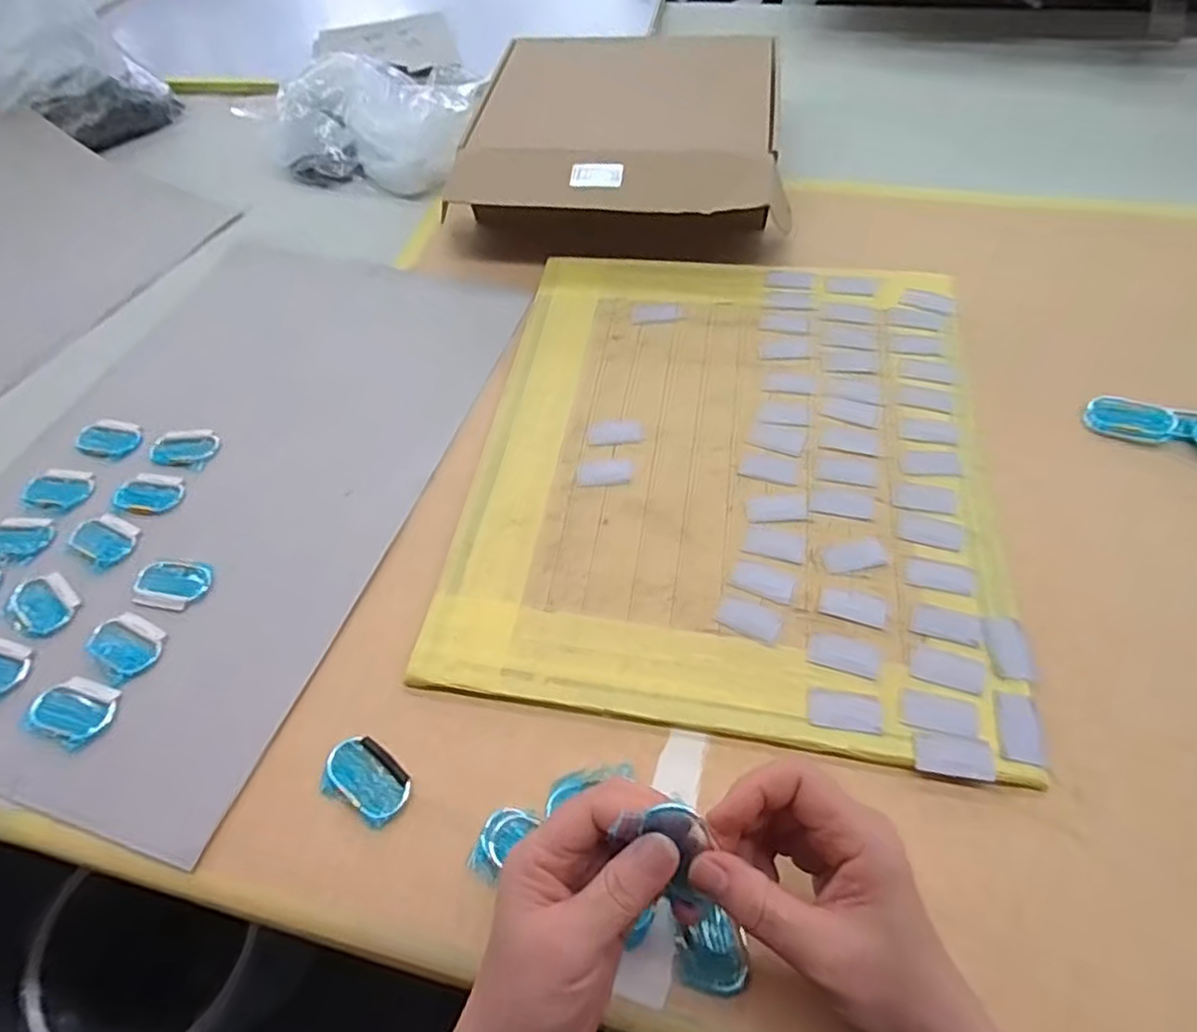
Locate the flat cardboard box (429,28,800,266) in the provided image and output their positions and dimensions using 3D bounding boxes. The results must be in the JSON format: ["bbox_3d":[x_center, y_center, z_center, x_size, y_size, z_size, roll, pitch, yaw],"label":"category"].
[{"bbox_3d":[0.025,-0.405,0.728,0.323,0.083,0.278,3,56,7],"label":"flat cardboard box"}]

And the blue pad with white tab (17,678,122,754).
[{"bbox_3d":[-0.345,0.127,0.439,0.055,0.011,0.041,13,58,13],"label":"blue pad with white tab"}]

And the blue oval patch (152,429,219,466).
[{"bbox_3d":[-0.360,-0.059,0.582,0.057,0.007,0.037,-4,56,2],"label":"blue oval patch"}]

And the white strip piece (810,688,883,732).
[{"bbox_3d":[0.152,0.119,0.412,0.041,0.004,0.024,6,57,9],"label":"white strip piece"}]

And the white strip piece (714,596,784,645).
[{"bbox_3d":[0.102,0.069,0.452,0.042,0.004,0.023,21,60,18],"label":"white strip piece"}]

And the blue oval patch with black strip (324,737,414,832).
[{"bbox_3d":[-0.140,0.158,0.405,0.056,0.004,0.037,23,61,19],"label":"blue oval patch with black strip"}]

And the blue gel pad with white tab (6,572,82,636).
[{"bbox_3d":[-0.412,0.064,0.495,0.057,0.004,0.041,32,64,23],"label":"blue gel pad with white tab"}]

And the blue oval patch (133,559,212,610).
[{"bbox_3d":[-0.319,0.051,0.500,0.053,0.006,0.038,4,56,8],"label":"blue oval patch"}]

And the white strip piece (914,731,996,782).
[{"bbox_3d":[0.206,0.139,0.390,0.042,0.006,0.024,5,57,8],"label":"white strip piece"}]

